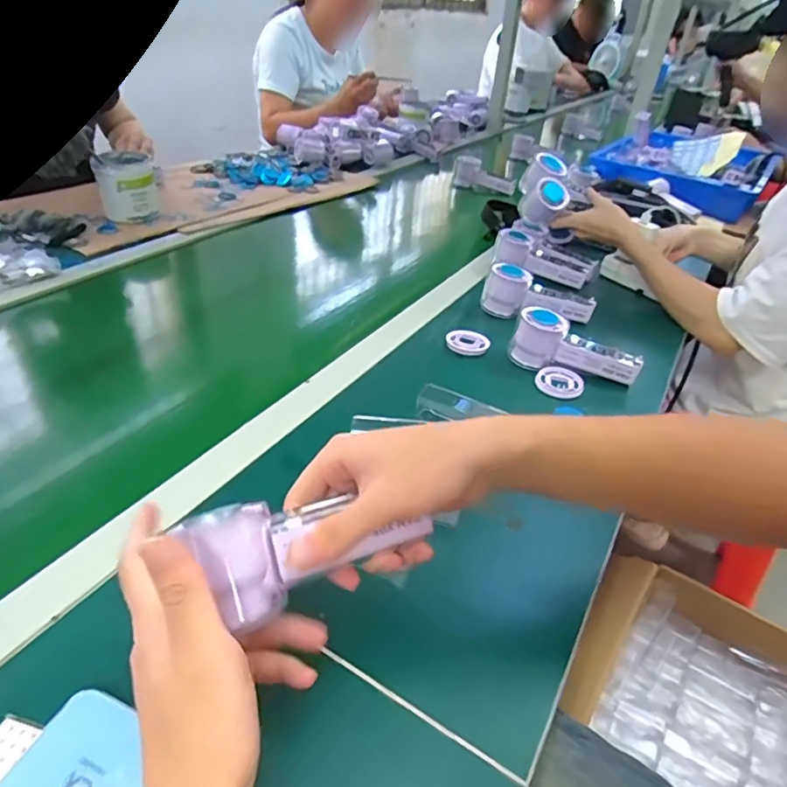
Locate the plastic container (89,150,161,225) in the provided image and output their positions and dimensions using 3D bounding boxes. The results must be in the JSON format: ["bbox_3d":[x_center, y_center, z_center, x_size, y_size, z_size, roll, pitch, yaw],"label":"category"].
[{"bbox_3d":[-0.459,-0.359,0.946,0.095,0.092,0.103,-11,38,-20],"label":"plastic container"}]

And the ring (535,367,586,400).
[{"bbox_3d":[0.191,-0.013,0.626,0.054,0.013,0.047,20,38,20],"label":"ring"}]

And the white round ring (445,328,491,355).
[{"bbox_3d":[0.093,-0.067,0.684,0.053,0.007,0.047,-3,36,-10],"label":"white round ring"}]

